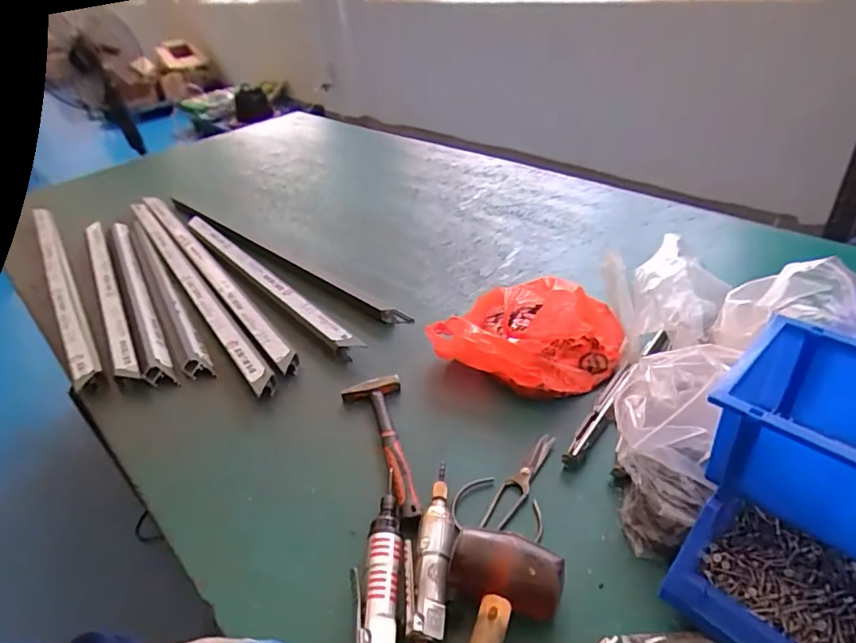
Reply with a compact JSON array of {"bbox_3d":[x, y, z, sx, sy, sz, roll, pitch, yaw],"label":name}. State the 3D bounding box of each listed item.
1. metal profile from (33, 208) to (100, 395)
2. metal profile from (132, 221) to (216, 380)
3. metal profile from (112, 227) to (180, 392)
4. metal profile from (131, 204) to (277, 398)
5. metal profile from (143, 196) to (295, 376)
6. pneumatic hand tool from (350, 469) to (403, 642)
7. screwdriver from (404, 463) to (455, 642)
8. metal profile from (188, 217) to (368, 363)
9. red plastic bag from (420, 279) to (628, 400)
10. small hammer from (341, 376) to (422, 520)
[{"bbox_3d":[-0.814,-0.094,1.172,0.046,0.051,0.863,-26,41,-25],"label":"metal profile"},{"bbox_3d":[-0.557,-0.076,1.119,0.046,0.022,0.688,-24,40,-22],"label":"metal profile"},{"bbox_3d":[-0.633,-0.078,1.141,0.047,0.037,0.734,-23,40,-22],"label":"metal profile"},{"bbox_3d":[-0.515,-0.086,1.131,0.035,0.049,0.899,-27,41,-26],"label":"metal profile"},{"bbox_3d":[-0.499,-0.119,1.173,0.037,0.046,0.902,-27,41,-26],"label":"metal profile"},{"bbox_3d":[-0.052,0.283,0.555,0.044,0.049,0.285,-3,36,4],"label":"pneumatic hand tool"},{"bbox_3d":[0.000,0.272,0.565,0.048,0.052,0.292,0,37,8],"label":"screwdriver"},{"bbox_3d":[-0.364,-0.097,1.123,0.035,0.052,0.735,-30,43,-29],"label":"metal profile"},{"bbox_3d":[0.162,0.007,0.846,0.270,0.127,0.204,12,40,23],"label":"red plastic bag"},{"bbox_3d":[-0.054,0.171,0.728,0.085,0.034,0.244,-14,37,-11],"label":"small hammer"}]

